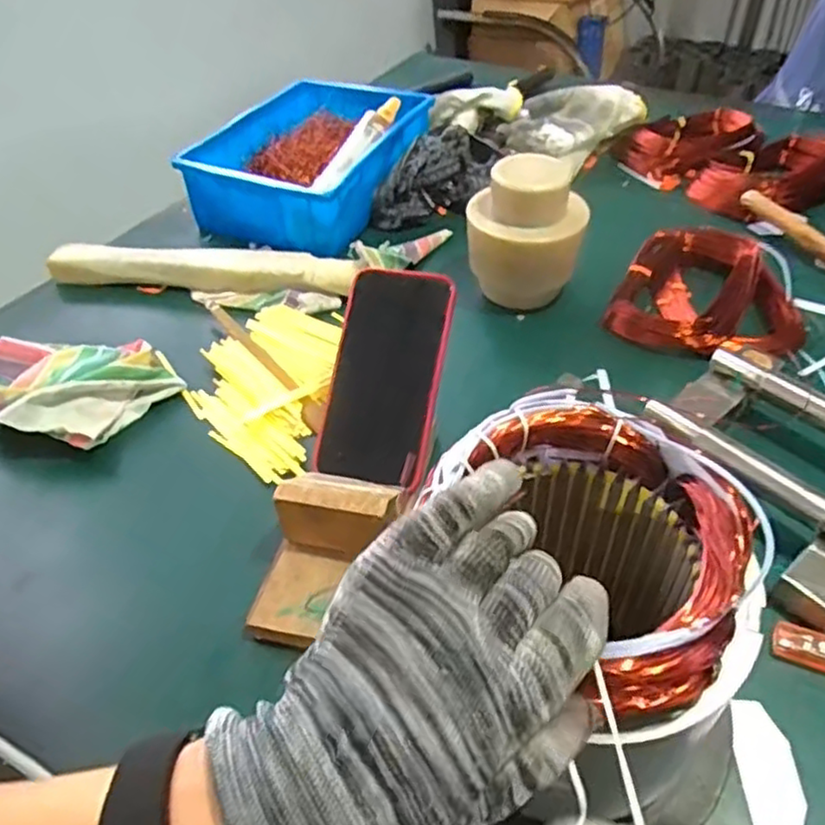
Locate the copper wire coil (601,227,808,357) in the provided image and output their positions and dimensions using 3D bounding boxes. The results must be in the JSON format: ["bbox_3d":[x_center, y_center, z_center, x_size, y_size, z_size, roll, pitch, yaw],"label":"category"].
[{"bbox_3d":[0.281,-0.107,0.652,0.166,0.057,0.148,20,48,22],"label":"copper wire coil"}]

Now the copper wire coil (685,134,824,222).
[{"bbox_3d":[0.426,-0.285,0.827,0.165,0.054,0.111,-20,46,-18],"label":"copper wire coil"}]

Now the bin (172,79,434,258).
[{"bbox_3d":[-0.122,-0.308,0.836,0.203,0.080,0.279,16,46,19],"label":"bin"}]

